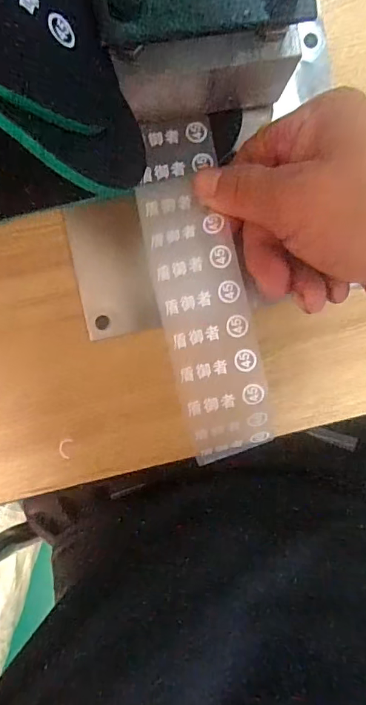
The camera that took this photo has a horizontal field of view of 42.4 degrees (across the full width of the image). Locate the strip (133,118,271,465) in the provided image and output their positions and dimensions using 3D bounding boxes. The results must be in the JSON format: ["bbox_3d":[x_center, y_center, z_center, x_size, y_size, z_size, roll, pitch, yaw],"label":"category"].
[{"bbox_3d":[0.009,-0.031,0.228,0.040,0.026,0.163,-12,90,-4],"label":"strip"}]

